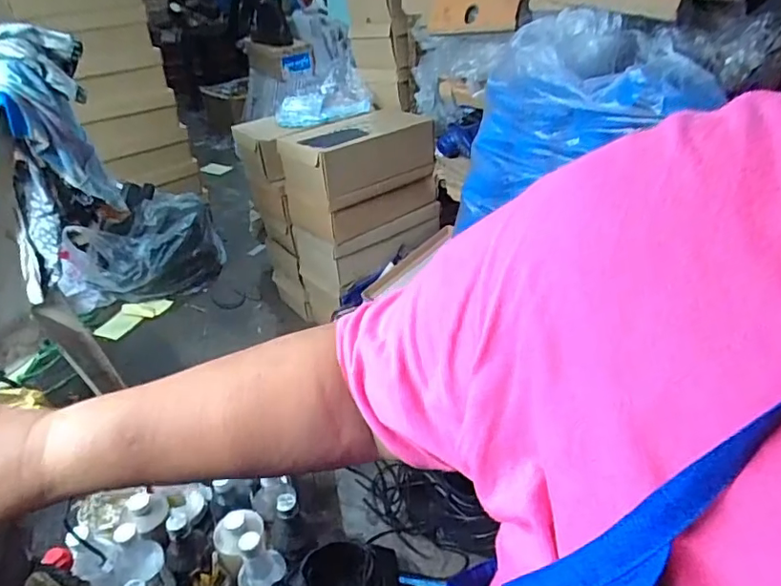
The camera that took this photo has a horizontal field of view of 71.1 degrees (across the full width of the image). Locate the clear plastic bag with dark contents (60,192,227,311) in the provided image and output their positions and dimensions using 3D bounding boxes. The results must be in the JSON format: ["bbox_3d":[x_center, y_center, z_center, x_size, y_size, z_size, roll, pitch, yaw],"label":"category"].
[{"bbox_3d":[-0.703,-0.112,1.583,0.437,0.244,0.202,-24,39,-29],"label":"clear plastic bag with dark contents"}]

